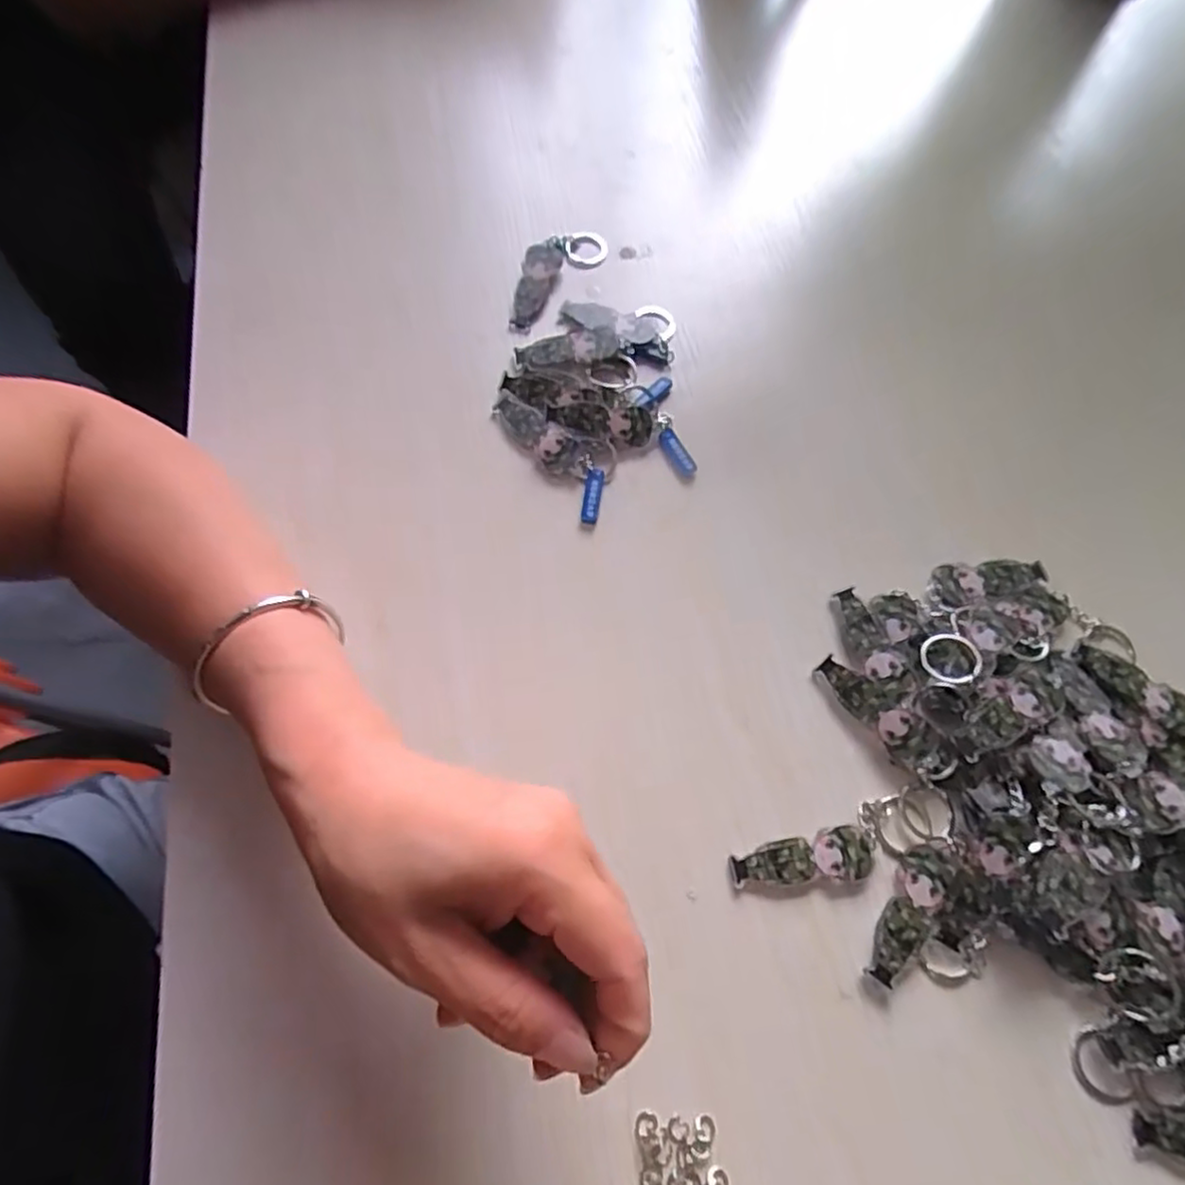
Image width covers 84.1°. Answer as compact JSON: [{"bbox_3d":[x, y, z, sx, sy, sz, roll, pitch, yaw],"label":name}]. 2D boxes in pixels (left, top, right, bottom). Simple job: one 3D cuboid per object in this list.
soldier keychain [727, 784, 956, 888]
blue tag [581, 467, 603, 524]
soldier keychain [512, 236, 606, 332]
[{"bbox_3d":[0.108,0.107,0.277,0.099,0.004,0.024,-18,69,-8],"label":"soldier keychain"},{"bbox_3d":[0.000,-0.050,0.340,0.008,0.004,0.031,10,73,3],"label":"blue tag"},{"bbox_3d":[-0.028,-0.193,0.395,0.031,0.016,0.085,34,71,12],"label":"soldier keychain"}]

